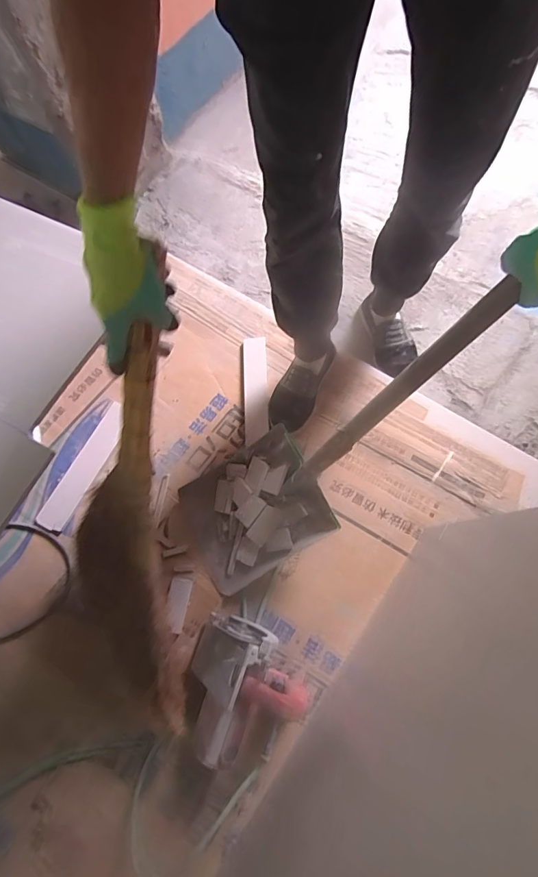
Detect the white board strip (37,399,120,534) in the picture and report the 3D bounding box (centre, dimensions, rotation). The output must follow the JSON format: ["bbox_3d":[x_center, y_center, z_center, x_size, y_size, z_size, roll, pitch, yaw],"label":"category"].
[{"bbox_3d":[-0.397,0.057,0.906,0.067,0.011,0.292,23,73,11],"label":"white board strip"}]

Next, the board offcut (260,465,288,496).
[{"bbox_3d":[0.011,0.077,0.807,0.038,0.004,0.059,18,84,24],"label":"board offcut"}]

